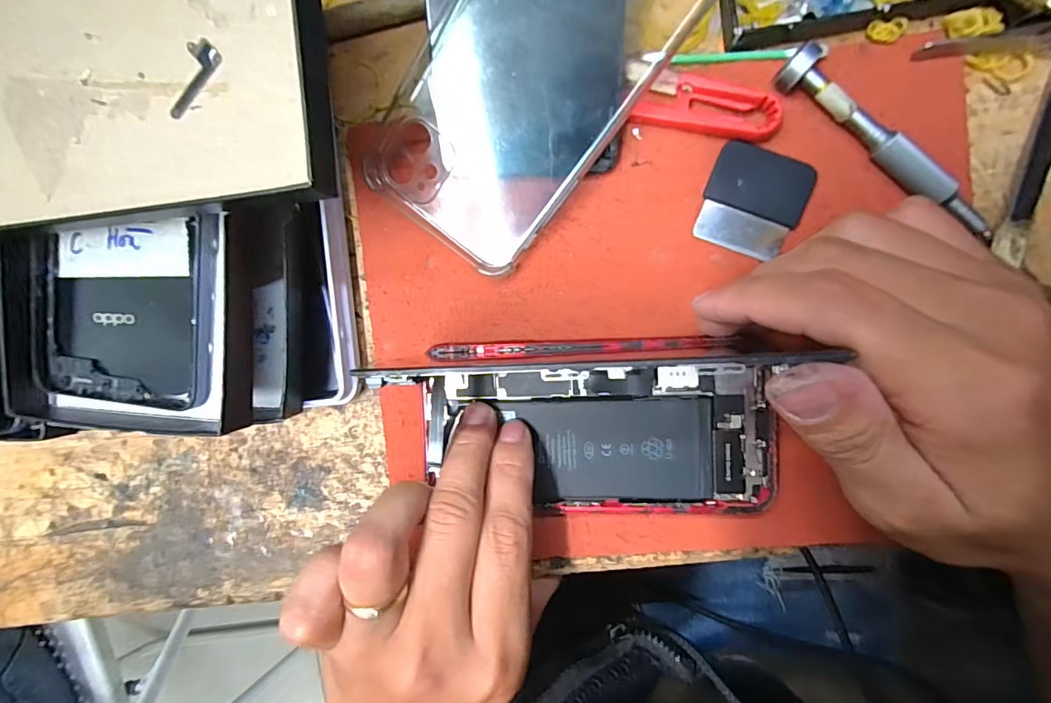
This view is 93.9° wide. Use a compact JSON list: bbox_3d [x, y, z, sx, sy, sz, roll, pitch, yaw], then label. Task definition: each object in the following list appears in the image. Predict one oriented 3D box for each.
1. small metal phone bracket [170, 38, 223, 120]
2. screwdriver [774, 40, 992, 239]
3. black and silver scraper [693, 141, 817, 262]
[{"bbox_3d":[-0.114,-0.093,0.166,0.013,0.004,0.027,41,97,2],"label":"small metal phone bracket"},{"bbox_3d":[0.141,-0.080,0.192,0.100,0.015,0.016,40,97,2],"label":"screwdriver"},{"bbox_3d":[0.094,-0.062,0.203,0.039,0.004,0.042,22,96,4],"label":"black and silver scraper"}]

